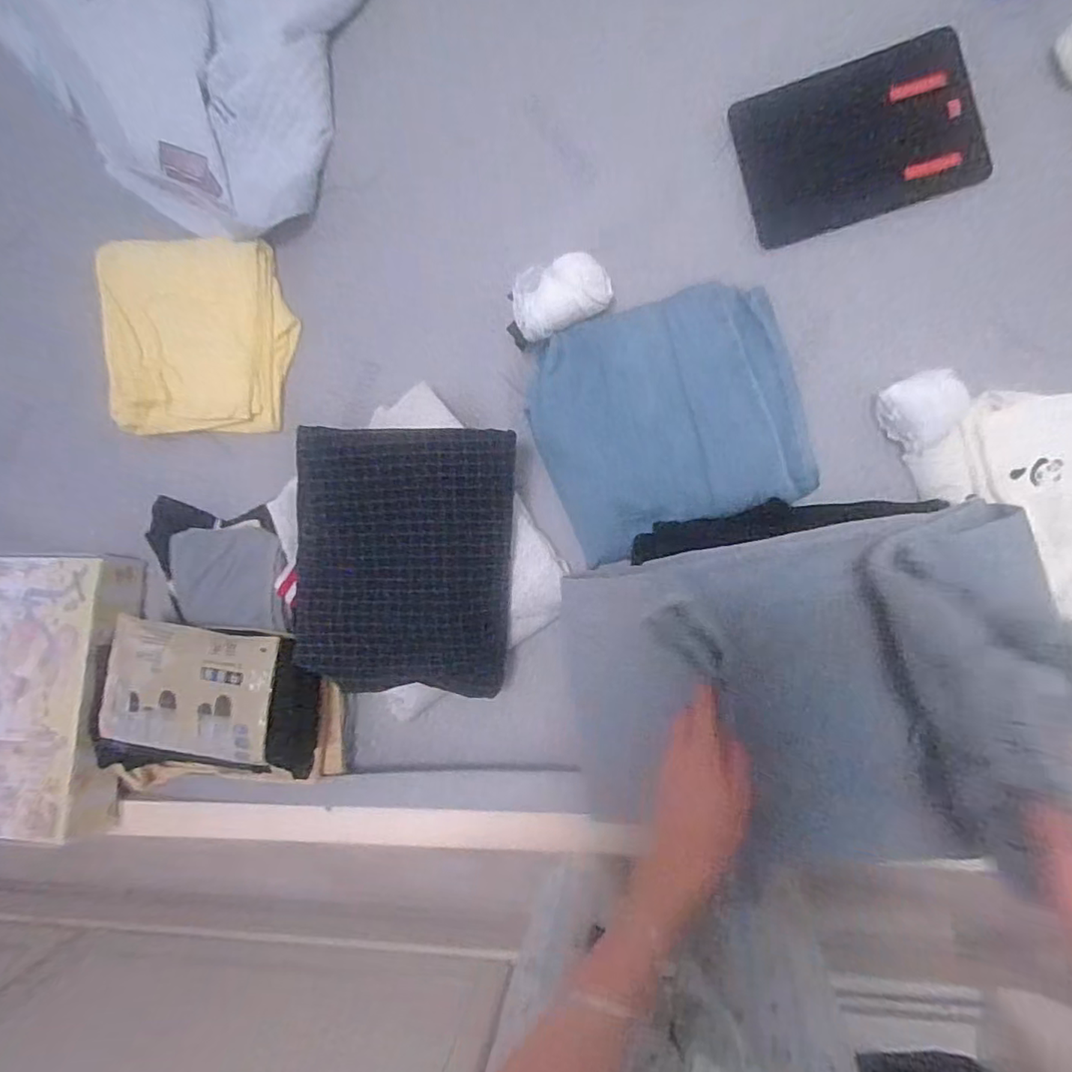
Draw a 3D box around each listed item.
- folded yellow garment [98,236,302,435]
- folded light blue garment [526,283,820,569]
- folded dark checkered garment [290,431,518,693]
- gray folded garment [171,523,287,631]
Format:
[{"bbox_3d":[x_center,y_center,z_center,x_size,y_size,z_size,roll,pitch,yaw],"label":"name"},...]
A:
[{"bbox_3d":[-0.451,-0.263,0.790,0.256,0.051,0.247,-1,91,10],"label":"folded yellow garment"},{"bbox_3d":[0.149,-0.135,0.680,0.285,0.037,0.258,-21,88,10],"label":"folded light blue garment"},{"bbox_3d":[-0.150,0.032,0.658,0.241,0.070,0.294,4,93,9],"label":"folded dark checkered garment"},{"bbox_3d":[-0.405,0.056,0.785,0.166,0.040,0.134,2,91,10],"label":"gray folded garment"}]

